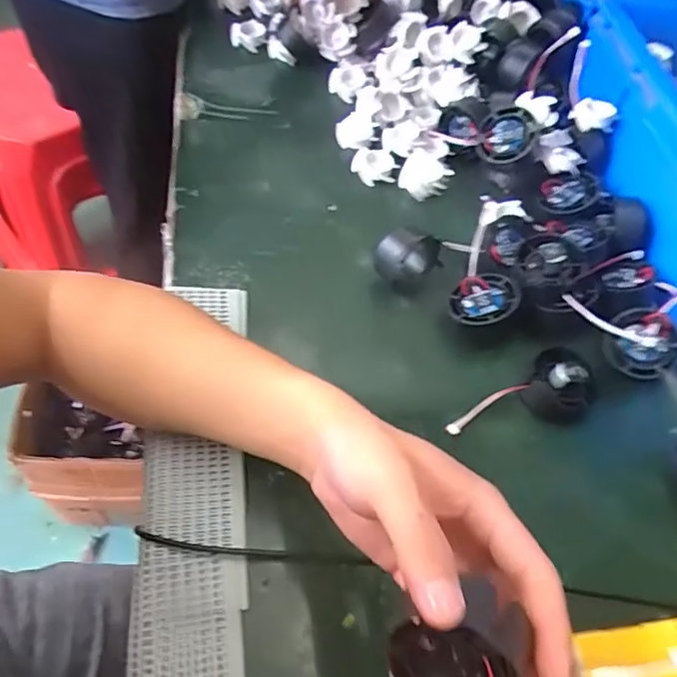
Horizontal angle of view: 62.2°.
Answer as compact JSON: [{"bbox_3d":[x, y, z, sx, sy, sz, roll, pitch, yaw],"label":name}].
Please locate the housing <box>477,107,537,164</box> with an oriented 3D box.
[{"bbox_3d":[0.150,-0.180,0.498,0.051,0.014,0.050,16,88,30],"label":"housing"}]

